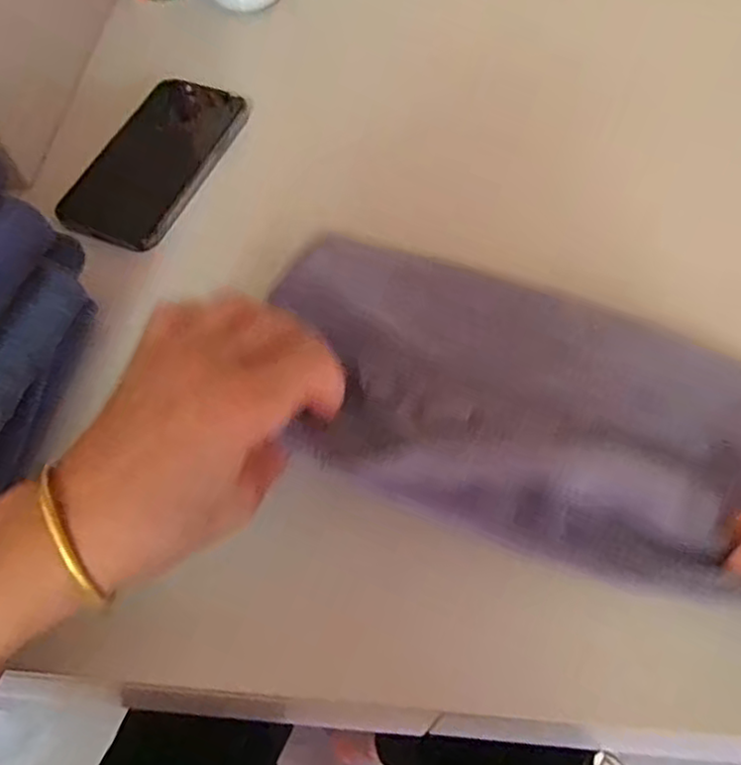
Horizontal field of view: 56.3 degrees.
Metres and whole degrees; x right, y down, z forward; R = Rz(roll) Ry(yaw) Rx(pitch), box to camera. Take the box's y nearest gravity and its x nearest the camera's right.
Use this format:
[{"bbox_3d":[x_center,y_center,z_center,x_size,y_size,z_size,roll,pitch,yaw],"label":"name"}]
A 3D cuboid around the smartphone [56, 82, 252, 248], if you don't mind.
[{"bbox_3d":[-0.145,-0.152,0.476,0.074,0.015,0.141,21,66,12],"label":"smartphone"}]

